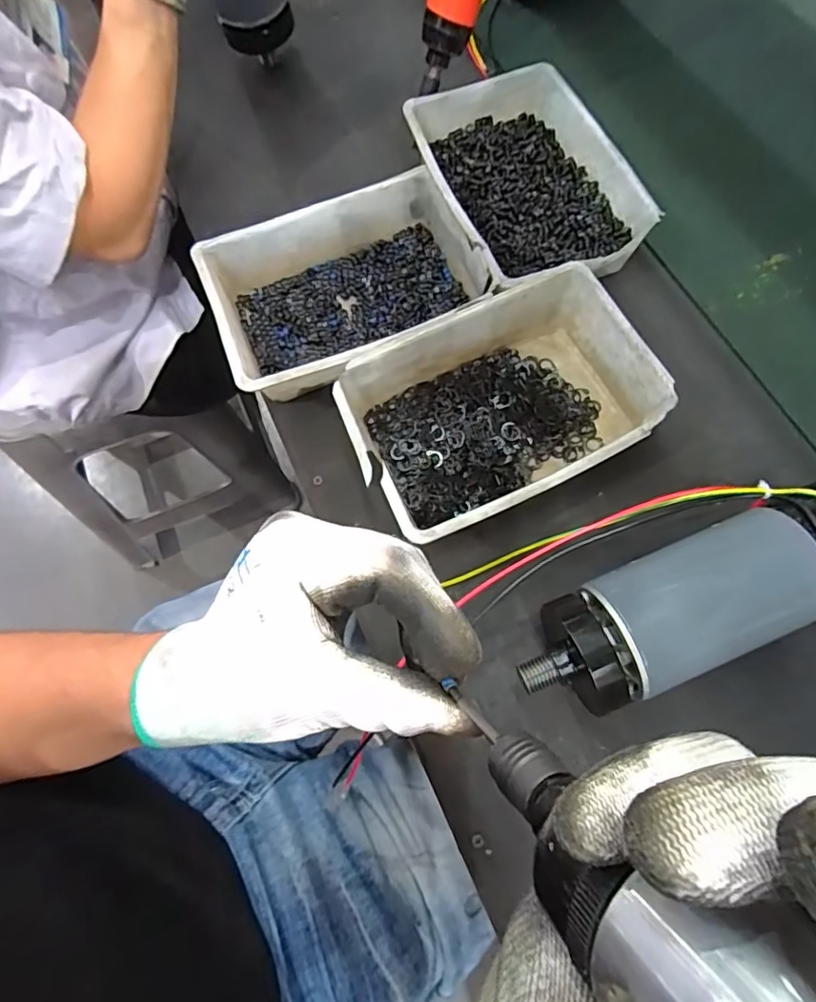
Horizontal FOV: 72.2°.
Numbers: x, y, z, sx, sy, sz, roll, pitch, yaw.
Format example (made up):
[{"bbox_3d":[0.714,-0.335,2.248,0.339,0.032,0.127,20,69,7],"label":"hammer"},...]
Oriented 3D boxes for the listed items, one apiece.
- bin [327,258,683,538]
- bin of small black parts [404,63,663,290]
[{"bbox_3d":[0.063,-0.065,0.396,0.205,0.056,0.143,-23,71,-9],"label":"bin"},{"bbox_3d":[0.097,-0.264,0.472,0.149,0.052,0.209,-20,70,-7],"label":"bin of small black parts"}]

